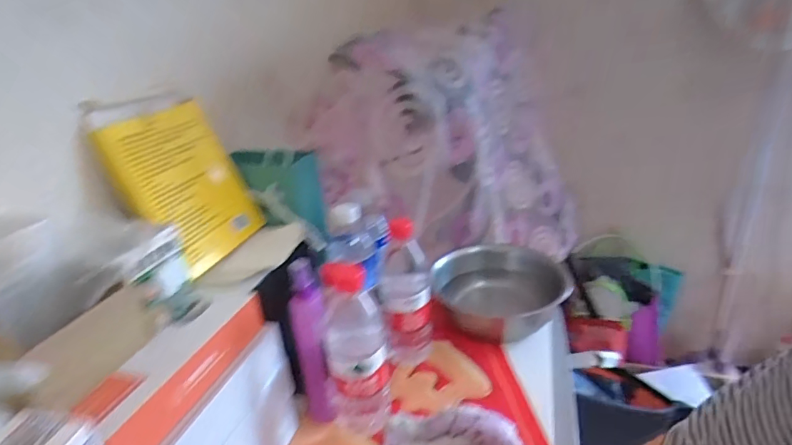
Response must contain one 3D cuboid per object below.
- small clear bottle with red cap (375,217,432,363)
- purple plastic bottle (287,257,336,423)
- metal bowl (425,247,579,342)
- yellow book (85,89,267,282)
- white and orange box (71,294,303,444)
[{"bbox_3d":[0.013,0.095,0.620,0.069,0.202,0.061,-7,24,-3],"label":"small clear bottle with red cap"},{"bbox_3d":[-0.093,0.143,0.528,0.039,0.210,0.032,-15,26,-20],"label":"purple plastic bottle"},{"bbox_3d":[0.157,0.106,0.714,0.188,0.065,0.188,-4,24,2],"label":"metal bowl"},{"bbox_3d":[-0.243,-0.055,0.535,0.026,0.200,0.145,-18,18,28],"label":"yellow book"},{"bbox_3d":[-0.178,0.199,0.441,0.073,0.194,0.198,2,25,16],"label":"white and orange box"}]

